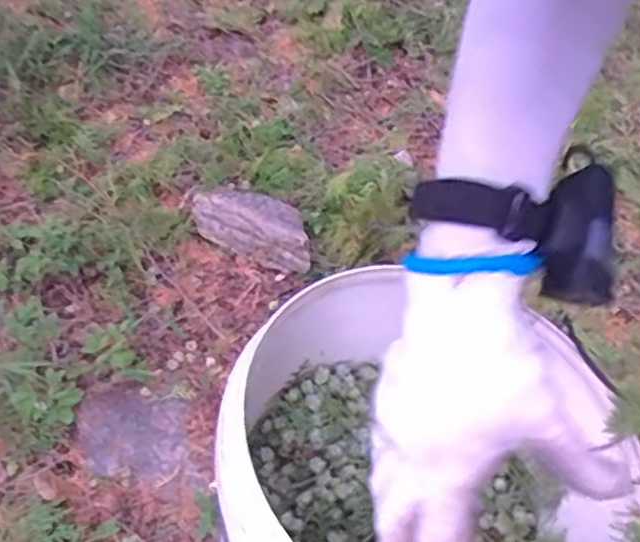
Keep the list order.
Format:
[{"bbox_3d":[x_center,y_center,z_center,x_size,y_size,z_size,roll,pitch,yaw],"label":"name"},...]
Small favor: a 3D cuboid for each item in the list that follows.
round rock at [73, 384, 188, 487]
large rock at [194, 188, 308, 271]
[{"bbox_3d":[-0.223,0.189,0.819,0.132,0.026,0.110,7,54,6],"label":"round rock"},{"bbox_3d":[-0.090,-0.072,1.035,0.193,0.047,0.125,25,58,17],"label":"large rock"}]

